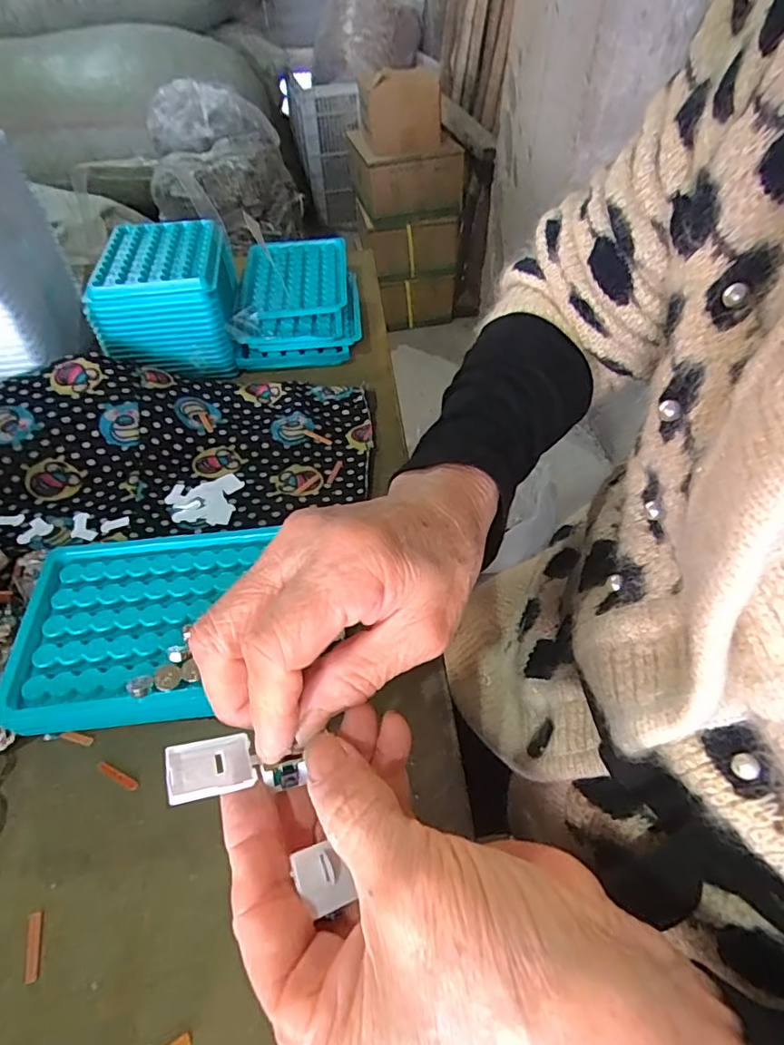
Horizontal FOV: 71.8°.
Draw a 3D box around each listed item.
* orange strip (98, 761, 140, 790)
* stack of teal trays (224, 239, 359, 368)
[{"bbox_3d":[-0.125,0.114,0.245,0.023,0.004,0.004,20,52,17],"label":"orange strip"},{"bbox_3d":[-0.085,-0.207,0.497,0.106,0.034,0.168,-4,49,-4],"label":"stack of teal trays"}]

